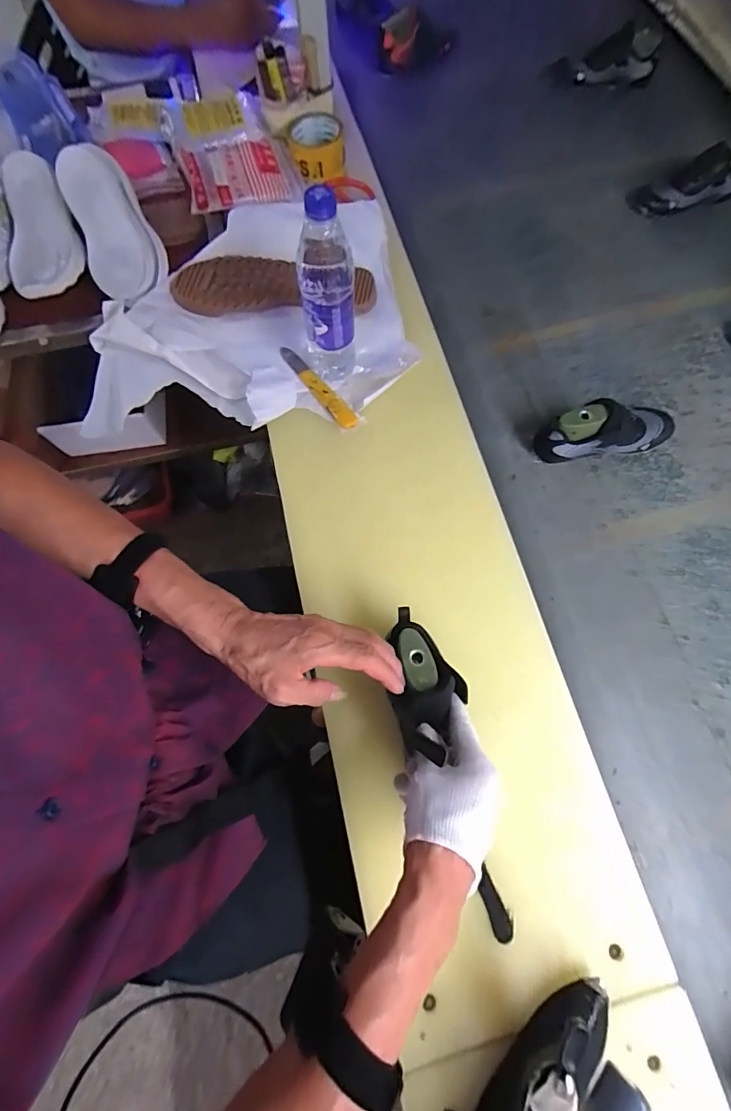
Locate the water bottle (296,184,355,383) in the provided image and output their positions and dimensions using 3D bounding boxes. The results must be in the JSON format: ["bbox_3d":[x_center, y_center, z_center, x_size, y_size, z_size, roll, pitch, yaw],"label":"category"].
[{"bbox_3d":[-0.043,-0.294,0.509,0.061,0.212,0.060,-8,70,-3],"label":"water bottle"}]

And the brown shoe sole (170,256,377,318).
[{"bbox_3d":[-0.125,-0.376,0.631,0.280,0.027,0.088,-2,70,-1],"label":"brown shoe sole"}]

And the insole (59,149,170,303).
[{"bbox_3d":[-0.351,-0.456,0.632,0.098,0.034,0.209,-23,94,-10],"label":"insole"}]

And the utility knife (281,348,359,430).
[{"bbox_3d":[-0.064,-0.229,0.601,0.023,0.007,0.155,-36,74,-12],"label":"utility knife"}]

